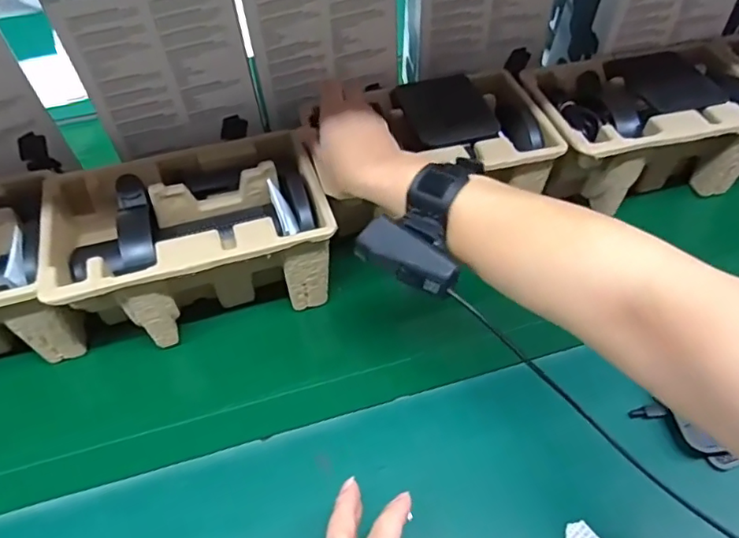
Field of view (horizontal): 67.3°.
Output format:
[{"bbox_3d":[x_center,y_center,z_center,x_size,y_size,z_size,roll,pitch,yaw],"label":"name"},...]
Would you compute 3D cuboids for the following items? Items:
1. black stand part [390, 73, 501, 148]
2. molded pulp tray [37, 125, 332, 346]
[{"bbox_3d":[0.074,-0.156,0.539,0.081,0.011,0.112,-17,53,-12],"label":"black stand part"},{"bbox_3d":[-0.153,-0.024,0.502,0.223,0.101,0.142,-16,52,-11],"label":"molded pulp tray"}]

